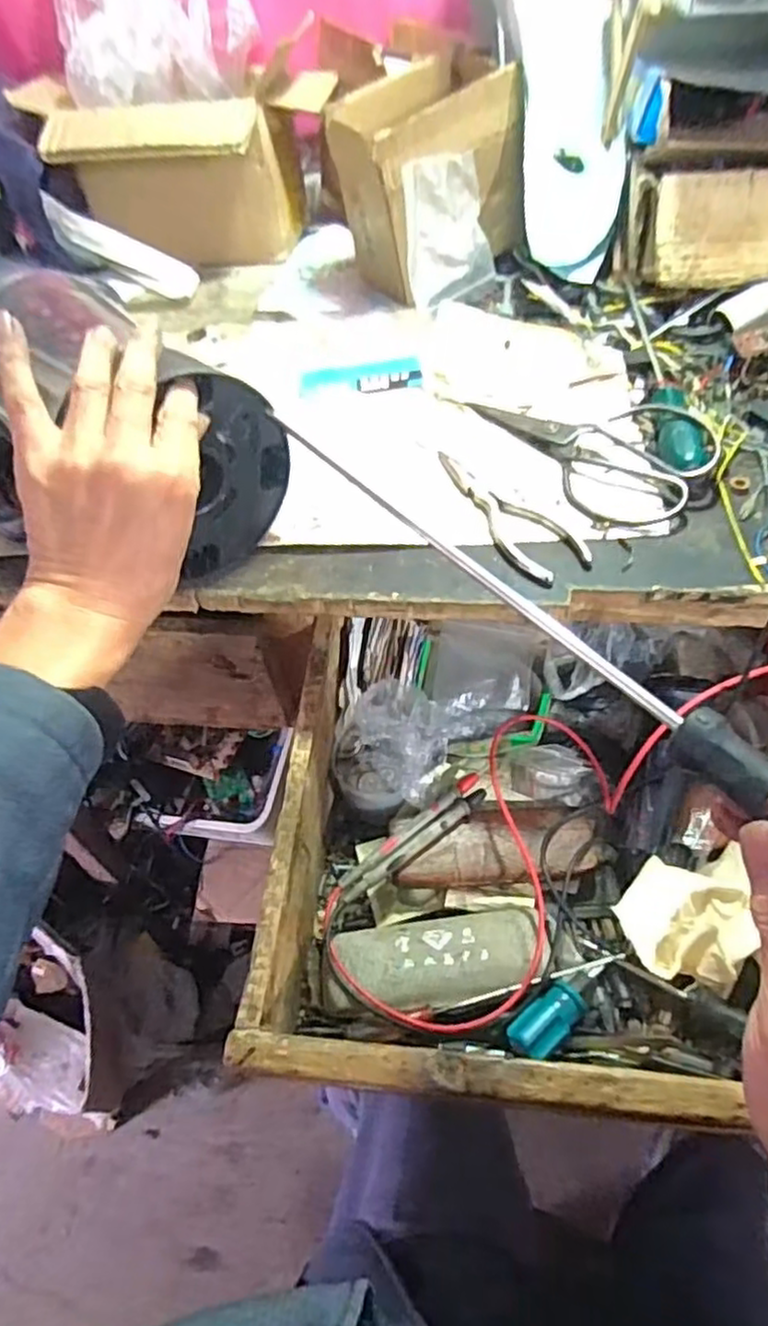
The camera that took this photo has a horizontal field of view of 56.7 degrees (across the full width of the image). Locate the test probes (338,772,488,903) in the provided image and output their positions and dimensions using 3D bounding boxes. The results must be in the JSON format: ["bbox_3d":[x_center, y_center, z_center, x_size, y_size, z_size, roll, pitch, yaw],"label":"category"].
[{"bbox_3d":[0.023,0.126,0.510,0.125,0.010,0.022,-34,56,-21],"label":"test probes"}]

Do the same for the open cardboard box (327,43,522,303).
[{"bbox_3d":[0.040,-0.435,0.647,0.145,0.145,0.111,-31,55,-19],"label":"open cardboard box"}]

